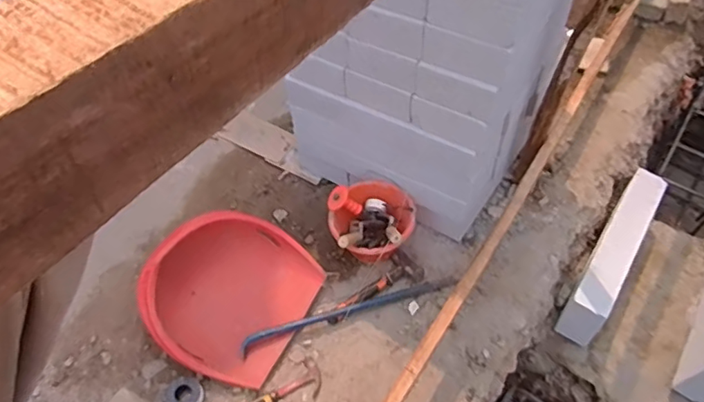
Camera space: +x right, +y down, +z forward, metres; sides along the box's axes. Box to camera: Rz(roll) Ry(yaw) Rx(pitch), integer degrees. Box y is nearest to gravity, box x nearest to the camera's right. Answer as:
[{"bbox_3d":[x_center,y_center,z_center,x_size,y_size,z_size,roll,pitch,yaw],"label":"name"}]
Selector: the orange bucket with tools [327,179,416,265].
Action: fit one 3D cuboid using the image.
[{"bbox_3d":[0.056,0.076,1.658,0.249,0.192,0.278,-5,52,-5],"label":"orange bucket with tools"}]

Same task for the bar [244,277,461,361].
[{"bbox_3d":[-0.001,0.315,1.565,0.649,0.055,0.049,-16,54,-13],"label":"bar"}]

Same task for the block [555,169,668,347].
[{"bbox_3d":[0.860,0.145,1.749,0.112,0.190,0.652,29,57,20],"label":"block"}]

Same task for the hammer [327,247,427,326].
[{"bbox_3d":[0.062,0.268,1.619,0.316,0.031,0.112,-34,59,-8],"label":"hammer"}]

